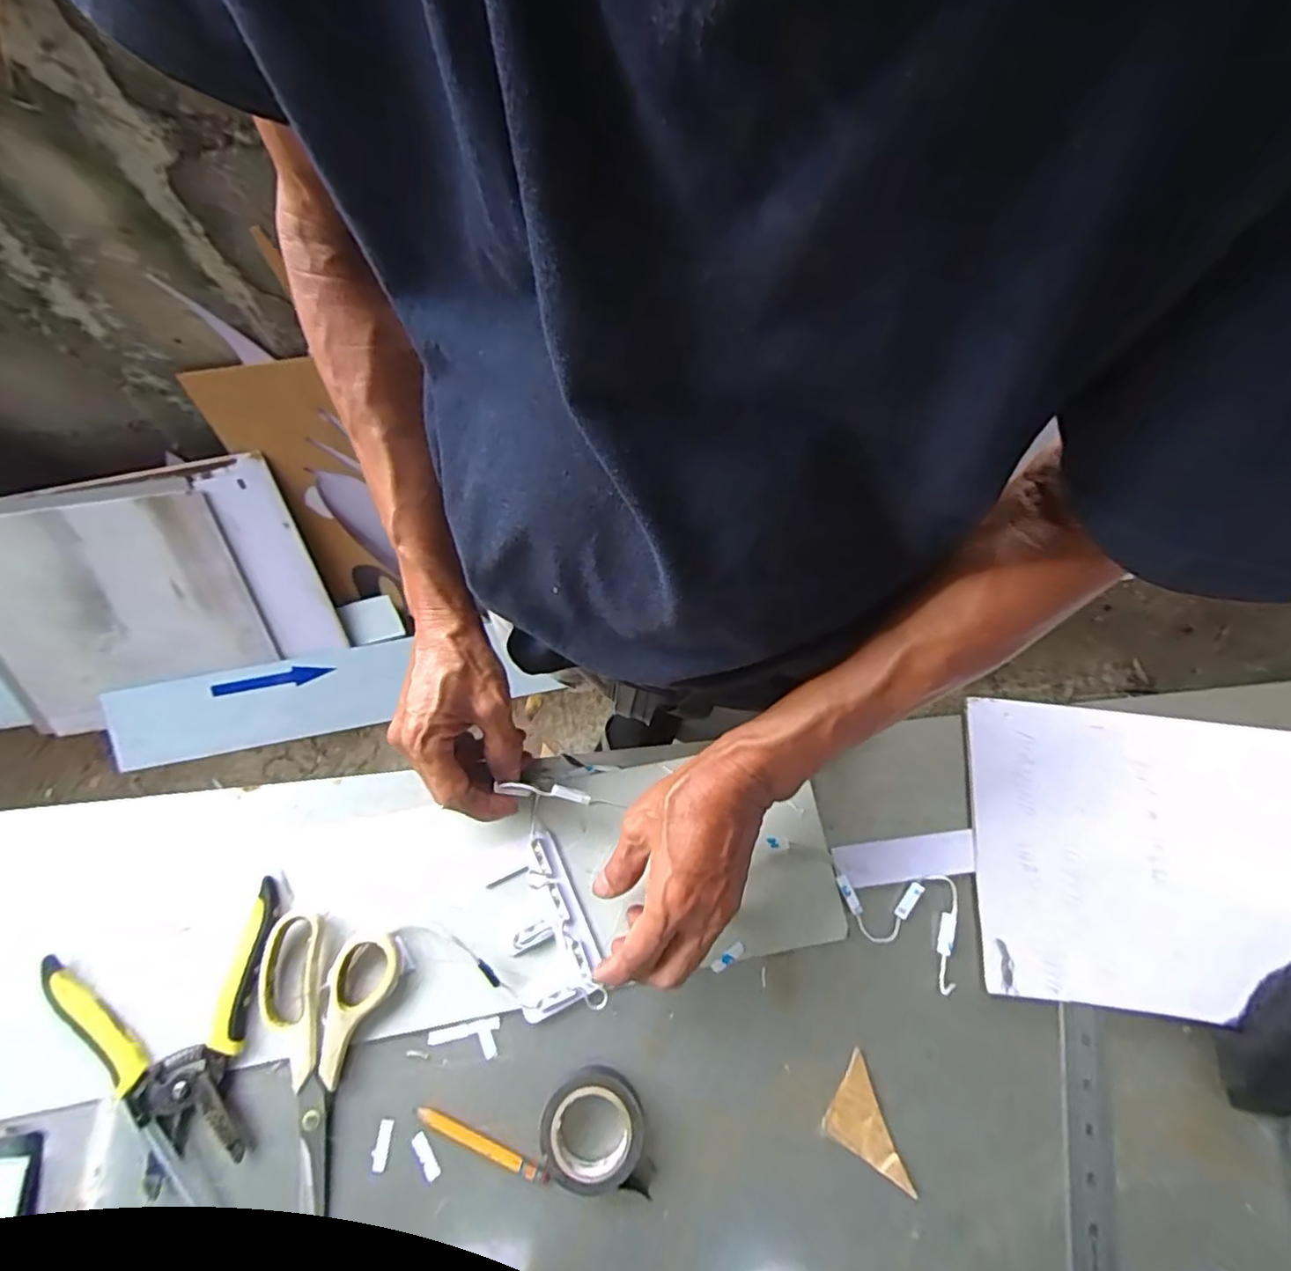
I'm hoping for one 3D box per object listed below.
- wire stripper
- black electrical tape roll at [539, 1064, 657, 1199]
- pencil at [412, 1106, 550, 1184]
[{"bbox_3d":[-0.291,0.255,0.404,0.142,0.014,0.146,-22,73,-8],"label":"wire stripper"},{"bbox_3d":[-0.028,0.303,0.392,0.069,0.019,0.062,7,71,1],"label":"black electrical tape roll"},{"bbox_3d":[-0.101,0.313,0.393,0.089,0.006,0.010,21,72,6],"label":"pencil"}]

